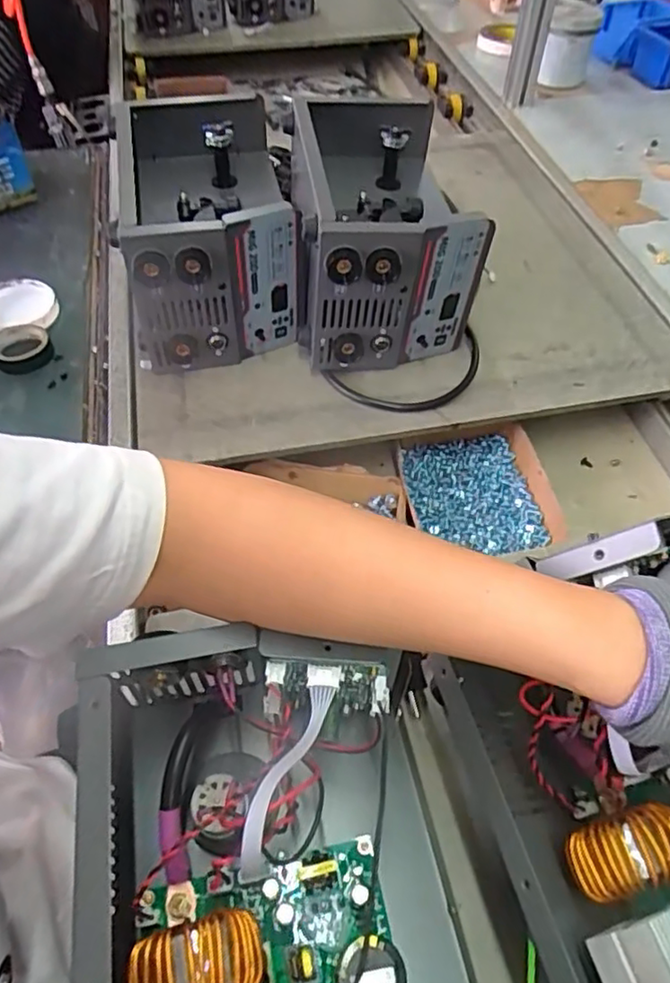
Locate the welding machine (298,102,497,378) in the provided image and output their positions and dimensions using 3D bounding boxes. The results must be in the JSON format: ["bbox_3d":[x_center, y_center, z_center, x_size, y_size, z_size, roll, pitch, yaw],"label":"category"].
[{"bbox_3d":[0.049,-0.295,0.701,0.180,0.167,0.320,-3,54,-2],"label":"welding machine"}]

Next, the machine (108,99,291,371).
[{"bbox_3d":[-0.142,-0.292,0.693,0.168,0.154,0.294,-8,54,-6],"label":"machine"}]

